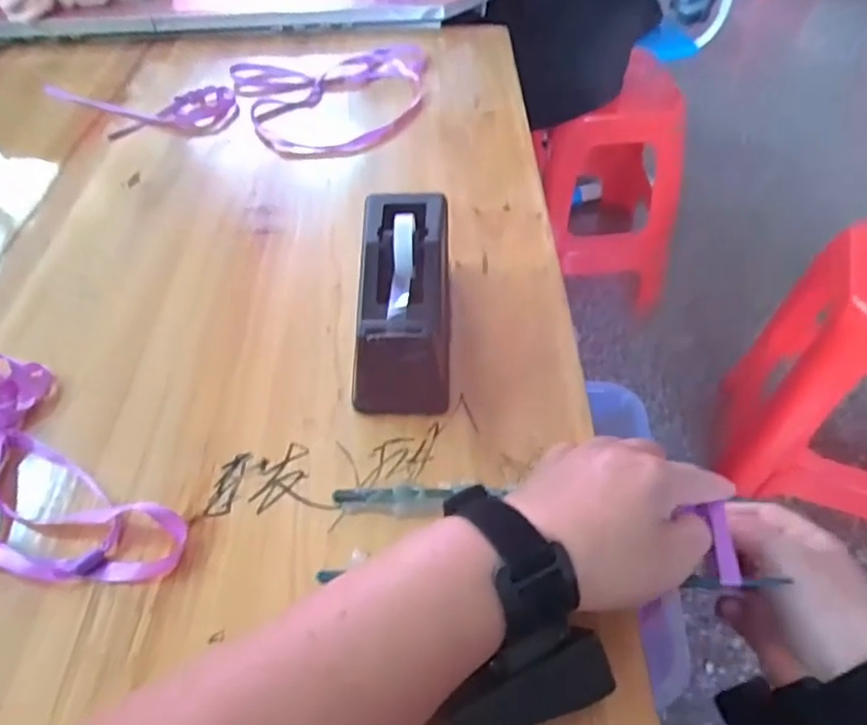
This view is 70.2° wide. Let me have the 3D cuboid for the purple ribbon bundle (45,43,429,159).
[{"bbox_3d":[-0.222,-0.300,0.693,0.423,0.013,0.236,1,48,3],"label":"purple ribbon bundle"}]

